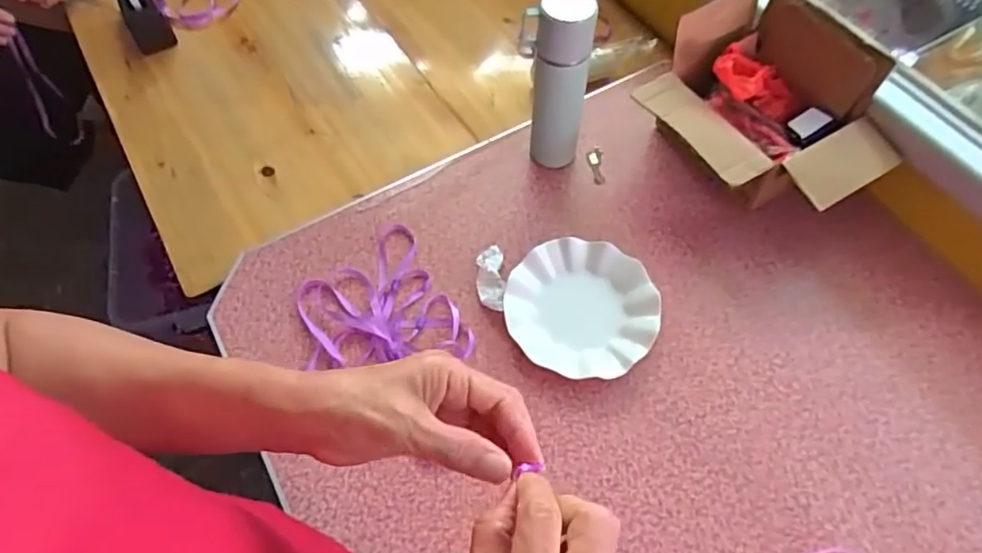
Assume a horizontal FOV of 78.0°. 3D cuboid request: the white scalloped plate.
[{"bbox_3d":[0.109,0.039,0.738,0.177,0.023,0.180,-1,60,1],"label":"white scalloped plate"}]

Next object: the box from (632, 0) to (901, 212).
[{"bbox_3d":[0.348,-0.193,0.780,0.230,0.191,0.261,-32,64,-16],"label":"box"}]

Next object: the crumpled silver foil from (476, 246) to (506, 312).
[{"bbox_3d":[-0.001,0.002,0.768,0.035,0.019,0.090,-3,60,0],"label":"crumpled silver foil"}]

